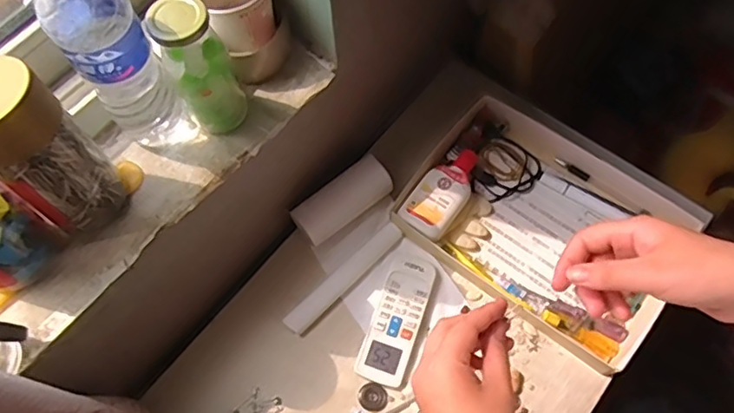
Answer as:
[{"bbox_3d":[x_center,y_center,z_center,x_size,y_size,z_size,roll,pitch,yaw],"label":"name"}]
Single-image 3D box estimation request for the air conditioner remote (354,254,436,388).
[{"bbox_3d":[0.036,0.128,0.671,0.054,0.018,0.150,18,67,10],"label":"air conditioner remote"}]

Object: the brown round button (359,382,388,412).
[{"bbox_3d":[0.007,0.212,0.641,0.032,0.004,0.030,37,72,17],"label":"brown round button"}]

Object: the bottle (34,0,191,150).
[{"bbox_3d":[-0.202,-0.119,0.468,0.061,0.219,0.054,-37,69,-14],"label":"bottle"}]

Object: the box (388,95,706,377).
[{"bbox_3d":[0.214,0.018,0.704,0.314,0.045,0.227,33,70,16],"label":"box"}]

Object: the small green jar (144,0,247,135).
[{"bbox_3d":[-0.145,-0.120,0.508,0.051,0.127,0.051,-1,65,2],"label":"small green jar"}]

